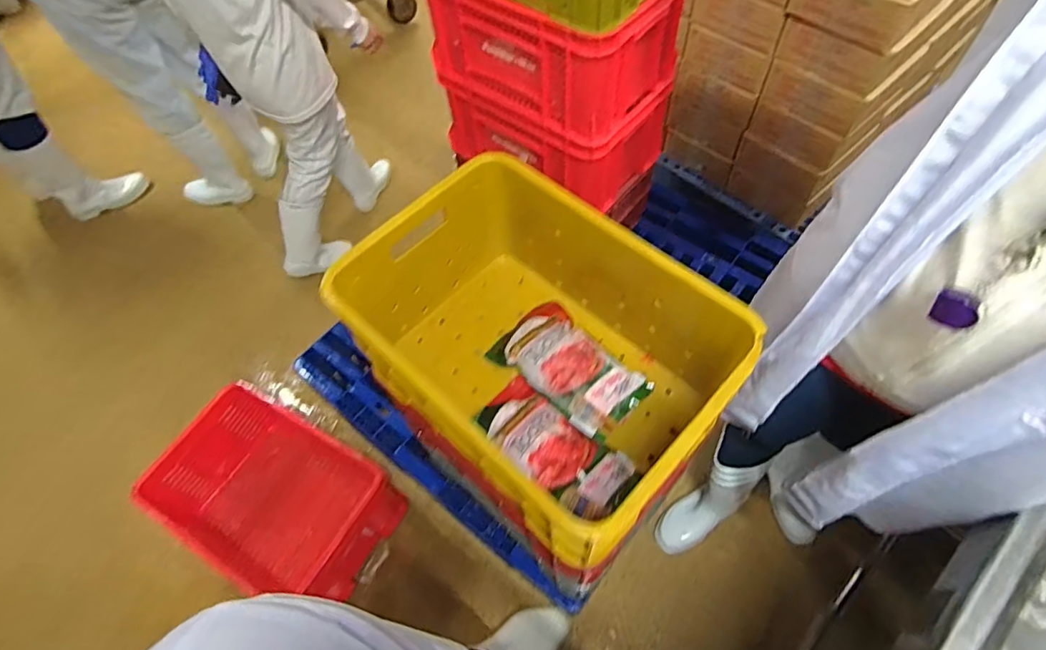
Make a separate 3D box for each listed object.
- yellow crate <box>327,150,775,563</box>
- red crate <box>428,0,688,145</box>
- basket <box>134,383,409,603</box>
[{"bbox_3d":[0.028,0.031,0.824,0.506,0.254,0.369,39,69,23],"label":"yellow crate"},{"bbox_3d":[0.056,-0.659,1.236,0.500,0.253,0.324,36,68,22],"label":"red crate"},{"bbox_3d":[-0.616,0.441,1.415,0.542,0.262,0.388,23,63,17],"label":"basket"}]

